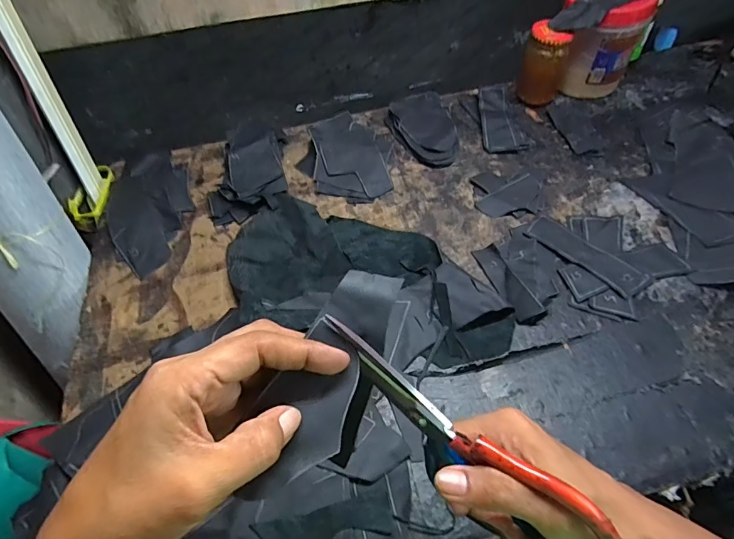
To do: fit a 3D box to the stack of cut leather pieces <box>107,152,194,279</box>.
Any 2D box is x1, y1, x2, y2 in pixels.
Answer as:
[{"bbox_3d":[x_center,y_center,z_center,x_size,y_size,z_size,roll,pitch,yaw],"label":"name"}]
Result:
[{"bbox_3d":[-0.304,-0.091,0.610,0.111,0.017,0.230,-21,55,-10],"label":"stack of cut leather pieces"}]

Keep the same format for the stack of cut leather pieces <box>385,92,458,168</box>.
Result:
[{"bbox_3d":[0.090,-0.219,0.671,0.094,0.025,0.156,-15,54,-6],"label":"stack of cut leather pieces"}]

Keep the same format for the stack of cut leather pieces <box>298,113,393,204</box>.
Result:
[{"bbox_3d":[-0.032,-0.168,0.641,0.130,0.028,0.165,-5,54,1],"label":"stack of cut leather pieces"}]

